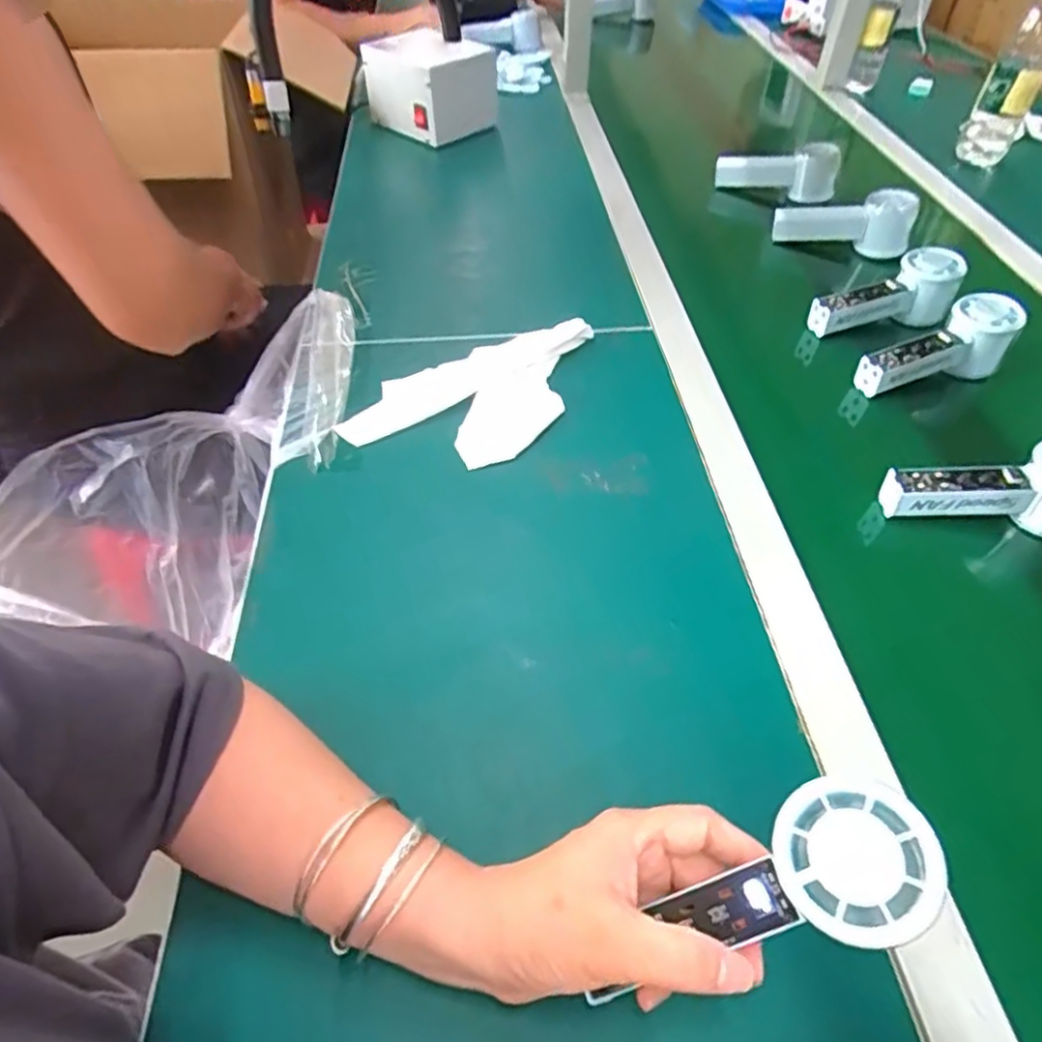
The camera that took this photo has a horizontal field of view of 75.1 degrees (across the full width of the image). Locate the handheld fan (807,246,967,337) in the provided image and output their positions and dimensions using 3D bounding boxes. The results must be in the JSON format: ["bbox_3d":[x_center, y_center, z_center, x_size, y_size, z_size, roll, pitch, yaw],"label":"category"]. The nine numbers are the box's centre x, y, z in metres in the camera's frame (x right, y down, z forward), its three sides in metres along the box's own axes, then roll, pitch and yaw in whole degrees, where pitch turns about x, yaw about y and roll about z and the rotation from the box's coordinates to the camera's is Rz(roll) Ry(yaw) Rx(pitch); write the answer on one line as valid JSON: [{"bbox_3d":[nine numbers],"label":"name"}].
[{"bbox_3d":[0.368,-0.224,0.691,0.157,0.057,0.058,-18,51,2],"label":"handheld fan"}]

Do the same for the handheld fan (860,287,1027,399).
[{"bbox_3d":[0.382,-0.153,0.628,0.154,0.064,0.053,-22,52,-1],"label":"handheld fan"}]

